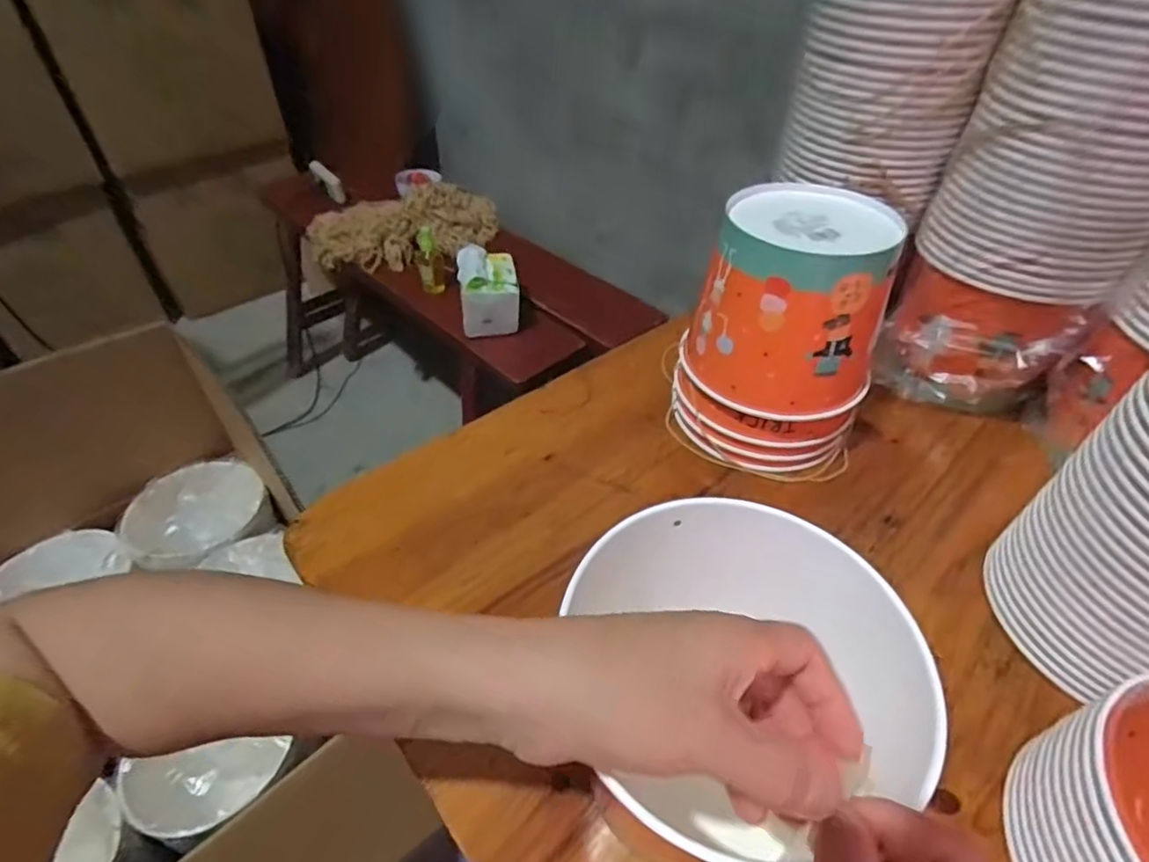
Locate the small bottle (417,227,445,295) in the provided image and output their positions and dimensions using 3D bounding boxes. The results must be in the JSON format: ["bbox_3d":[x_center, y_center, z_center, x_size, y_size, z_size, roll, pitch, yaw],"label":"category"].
[{"bbox_3d":[-0.264,-0.310,1.069,0.046,0.116,0.050,-7,46,-10],"label":"small bottle"}]

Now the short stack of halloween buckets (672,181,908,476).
[{"bbox_3d":[0.176,-0.080,0.492,0.154,0.195,0.129,26,49,21],"label":"short stack of halloween buckets"}]

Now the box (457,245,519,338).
[{"bbox_3d":[-0.147,-0.241,0.998,0.097,0.102,0.118,-8,46,-11],"label":"box"}]

